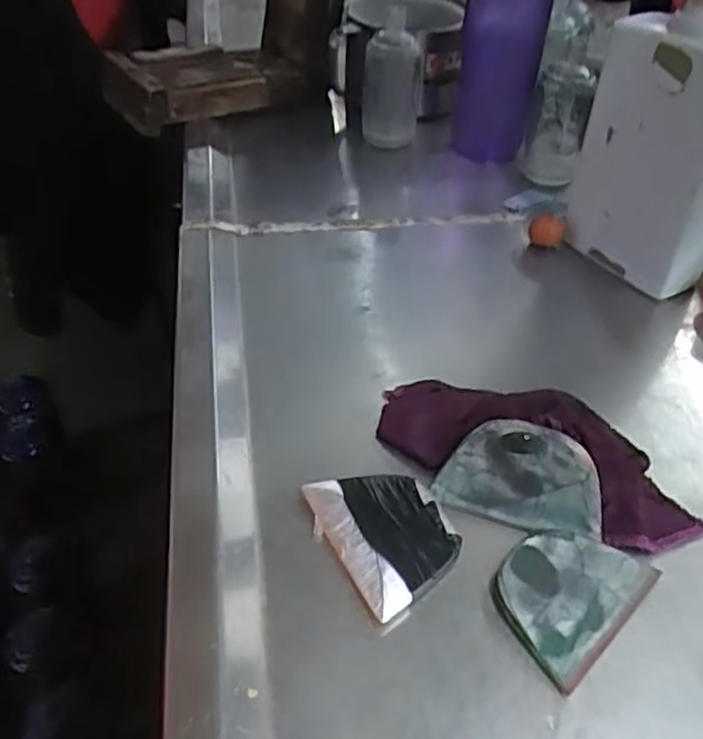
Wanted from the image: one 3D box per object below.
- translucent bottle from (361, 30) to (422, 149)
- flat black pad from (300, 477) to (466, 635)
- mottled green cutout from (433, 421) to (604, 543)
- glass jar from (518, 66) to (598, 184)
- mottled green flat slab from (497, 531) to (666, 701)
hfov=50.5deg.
[{"bbox_3d":[0.038,-0.270,0.720,0.056,0.099,0.042,1,40,0],"label":"translucent bottle"},{"bbox_3d":[0.020,0.082,0.379,0.059,0.007,0.085,-20,45,-20],"label":"flat black pad"},{"bbox_3d":[0.091,0.055,0.399,0.084,0.006,0.055,12,73,17],"label":"mottled green cutout"},{"bbox_3d":[0.193,-0.233,0.705,0.050,0.113,0.062,11,41,11],"label":"glass jar"},{"bbox_3d":[0.103,0.106,0.359,0.058,0.008,0.081,32,51,32],"label":"mottled green flat slab"}]

